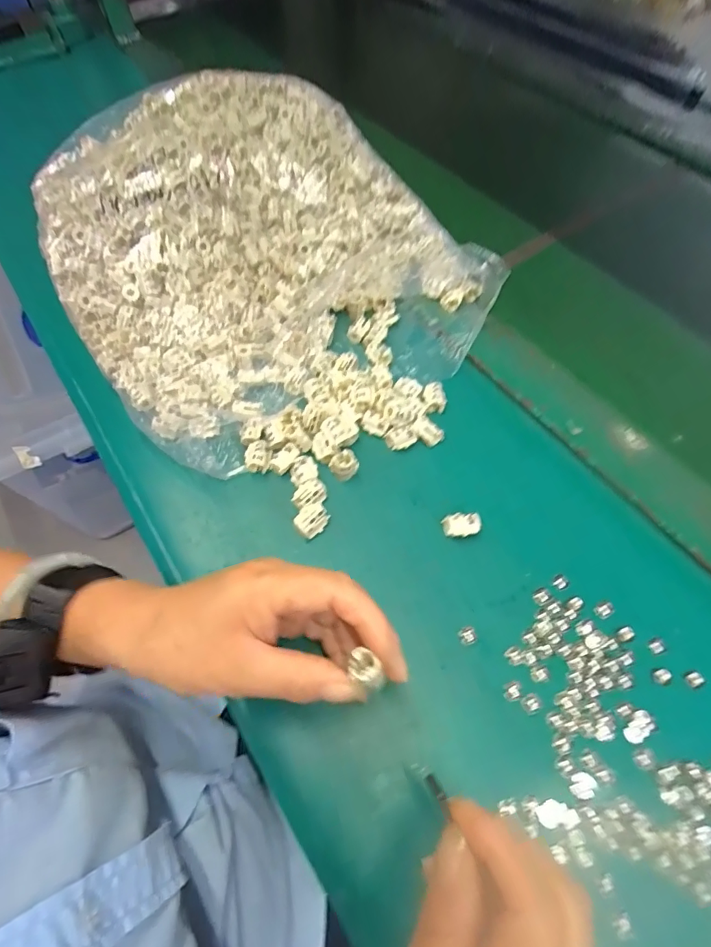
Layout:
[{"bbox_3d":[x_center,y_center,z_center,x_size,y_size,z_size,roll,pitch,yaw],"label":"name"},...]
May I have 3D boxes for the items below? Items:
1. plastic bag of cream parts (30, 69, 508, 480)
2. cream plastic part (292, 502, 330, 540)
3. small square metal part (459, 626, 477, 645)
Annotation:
[{"bbox_3d":[-0.100,-0.222,0.444,0.342,0.099,0.405,-26,61,-14],"label":"plastic bag of cream parts"},{"bbox_3d":[-0.030,0.034,0.335,0.024,0.014,0.018,-40,65,-21],"label":"cream plastic part"},{"bbox_3d":[0.071,0.102,0.299,0.011,0.004,0.011,-18,60,-10],"label":"small square metal part"}]

